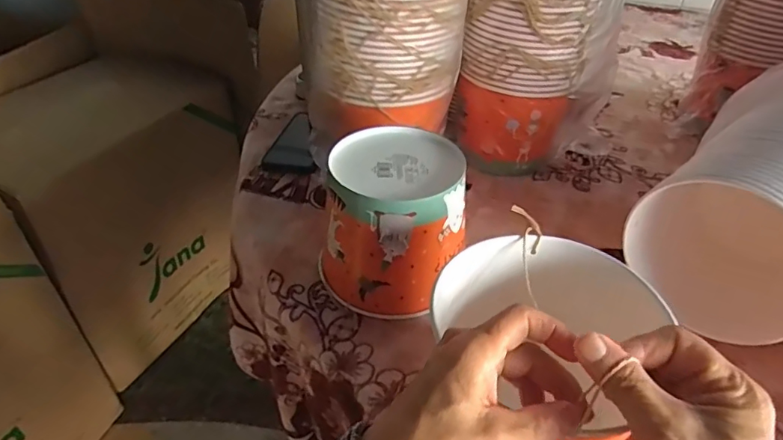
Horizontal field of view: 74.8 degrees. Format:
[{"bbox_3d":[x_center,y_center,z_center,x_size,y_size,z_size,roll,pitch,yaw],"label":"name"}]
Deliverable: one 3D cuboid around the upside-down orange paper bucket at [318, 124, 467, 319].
[{"bbox_3d":[0.001,0.000,0.513,0.142,0.131,0.130,-2,39,-3],"label":"upside-down orange paper bucket"}]

